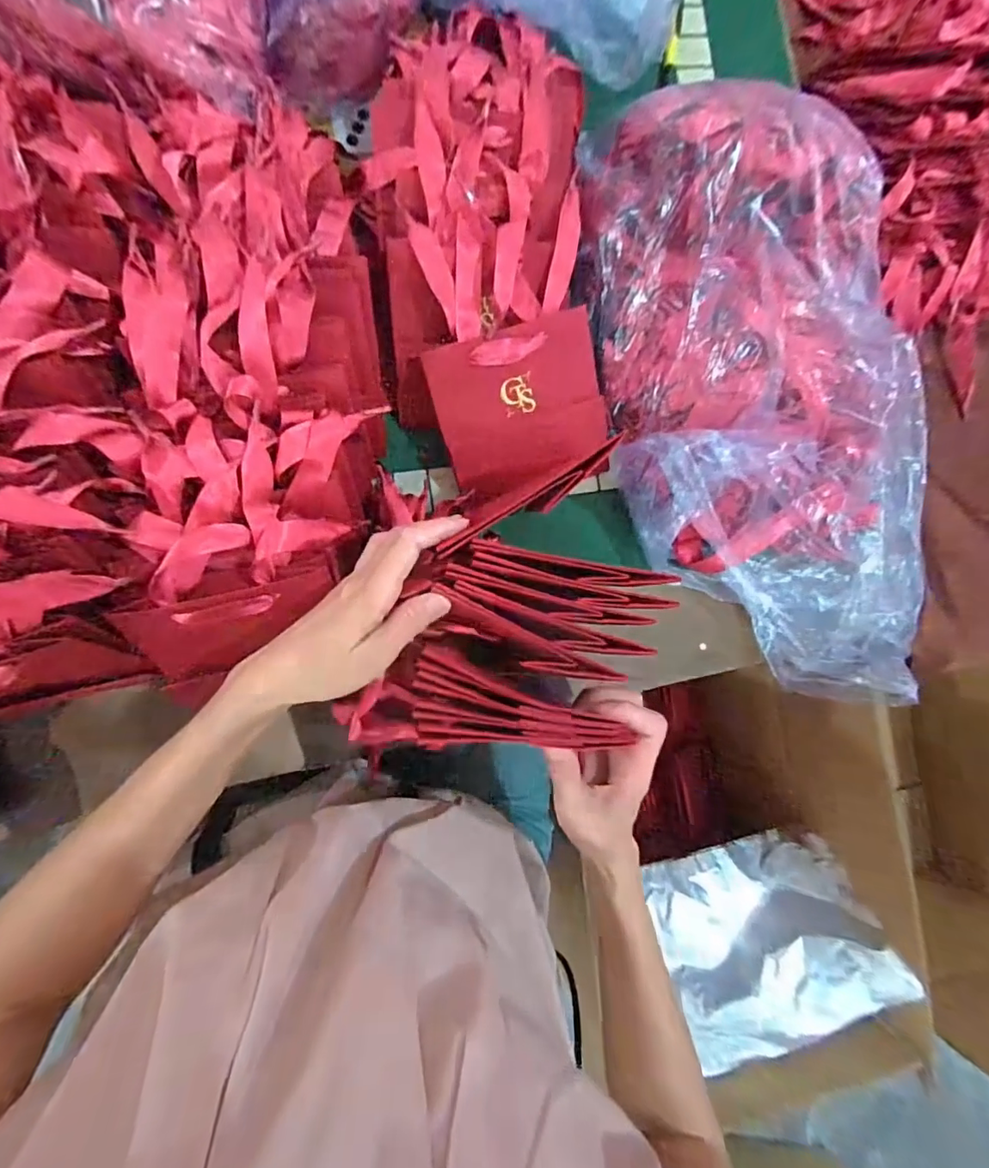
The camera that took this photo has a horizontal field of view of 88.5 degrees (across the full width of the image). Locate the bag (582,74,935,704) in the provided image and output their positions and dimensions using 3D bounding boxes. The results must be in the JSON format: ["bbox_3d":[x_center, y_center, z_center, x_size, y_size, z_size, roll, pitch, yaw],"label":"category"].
[{"bbox_3d":[0.223,-0.143,0.417,0.225,0.124,0.477,-10,89,-9],"label":"bag"}]

